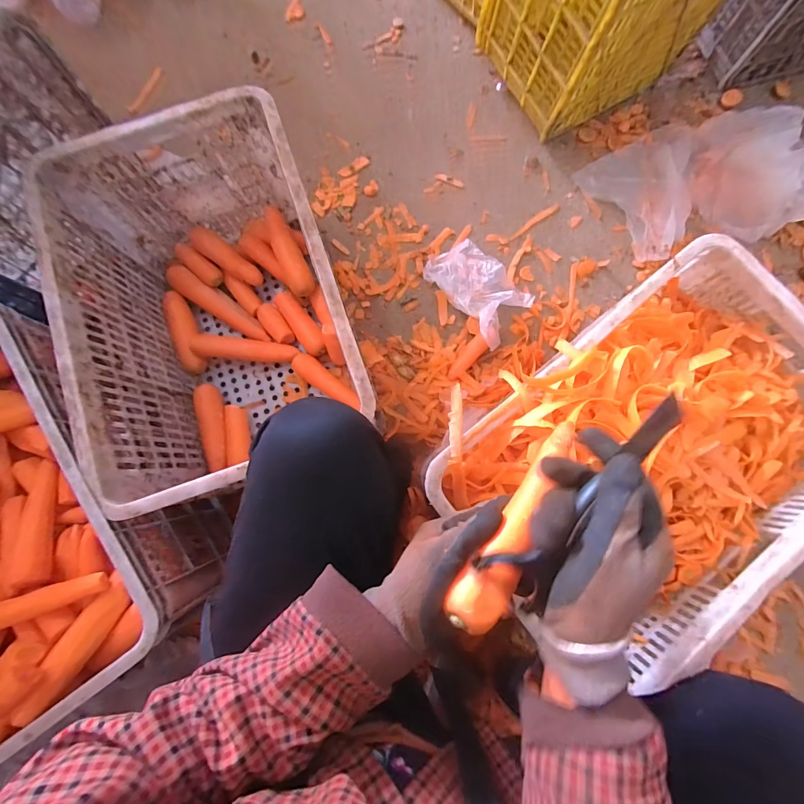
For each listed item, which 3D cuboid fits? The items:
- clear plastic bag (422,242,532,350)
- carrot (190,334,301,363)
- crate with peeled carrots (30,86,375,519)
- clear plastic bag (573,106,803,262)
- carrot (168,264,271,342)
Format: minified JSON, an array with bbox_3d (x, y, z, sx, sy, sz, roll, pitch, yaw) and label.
[{"bbox_3d":[0.157,-0.226,0.743,0.134,0.049,0.209,-39,83,-6],"label":"clear plastic bag"},{"bbox_3d":[-0.288,-0.096,0.692,0.176,0.039,0.034,3,80,-23],"label":"carrot"},{"bbox_3d":[-0.273,-0.132,0.616,0.345,0.278,0.511,-18,81,-3],"label":"crate with peeled carrots"},{"bbox_3d":[0.631,-0.462,0.763,0.435,0.096,0.271,-14,81,-2],"label":"clear plastic bag"},{"bbox_3d":[-0.352,-0.187,0.720,0.230,0.036,0.045,34,83,5],"label":"carrot"}]

